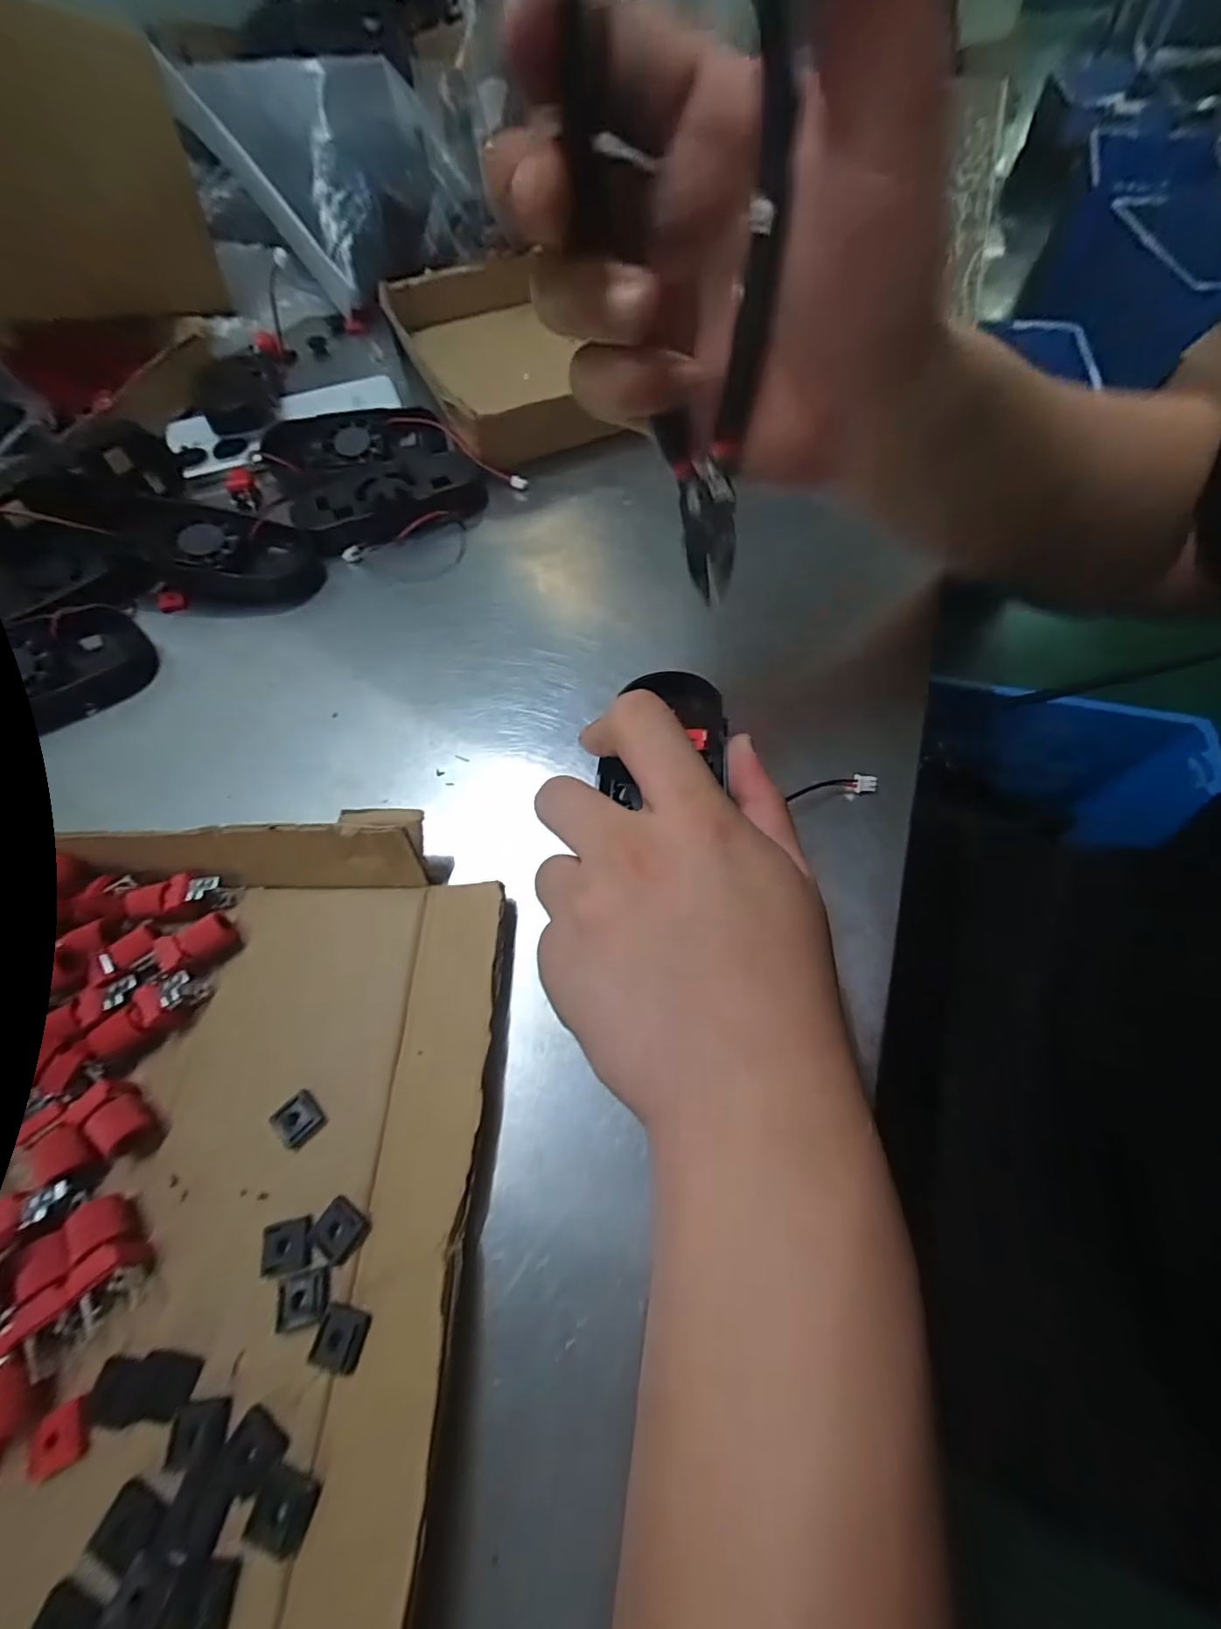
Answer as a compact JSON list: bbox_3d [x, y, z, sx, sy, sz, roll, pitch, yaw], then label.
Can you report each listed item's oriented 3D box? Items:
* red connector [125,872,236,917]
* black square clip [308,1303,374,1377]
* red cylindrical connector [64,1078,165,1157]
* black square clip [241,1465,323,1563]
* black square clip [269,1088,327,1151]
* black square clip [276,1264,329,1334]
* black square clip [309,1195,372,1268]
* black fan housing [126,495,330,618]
[{"bbox_3d":[-0.173,0.033,0.224,0.036,0.013,0.015,-3,63,1],"label":"red connector"},{"bbox_3d":[-0.078,0.150,0.159,0.015,0.004,0.012,11,64,8],"label":"black square clip"},{"bbox_3d":[-0.164,0.101,0.187,0.028,0.013,0.015,29,68,16],"label":"red cylindrical connector"},{"bbox_3d":[-0.083,0.177,0.142,0.014,0.004,0.014,14,64,10],"label":"black square clip"},{"bbox_3d":[-0.105,0.103,0.188,0.014,0.004,0.015,-42,68,-17],"label":"black square clip"},{"bbox_3d":[-0.092,0.144,0.165,0.014,0.004,0.013,-16,63,-6],"label":"black square clip"},{"bbox_3d":[-0.085,0.129,0.173,0.015,0.004,0.014,35,69,18],"label":"black square clip"},{"bbox_3d":[-0.220,-0.148,0.319,0.105,0.034,0.062,-5,63,0],"label":"black fan housing"}]

